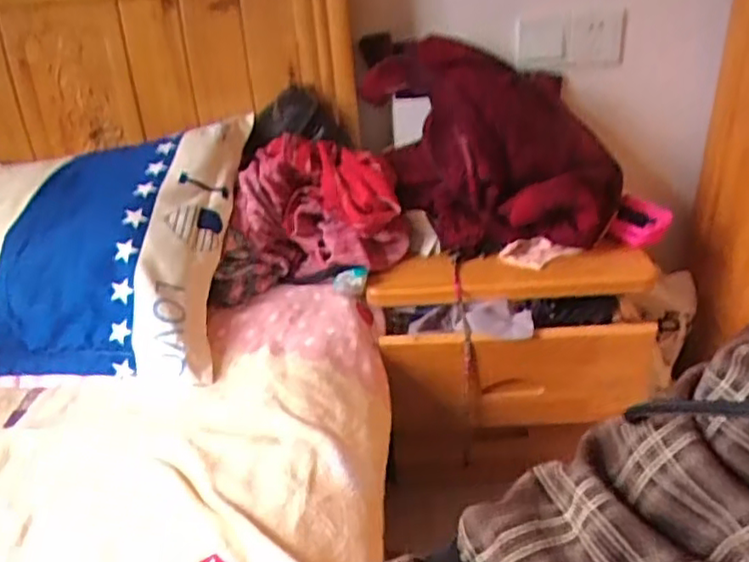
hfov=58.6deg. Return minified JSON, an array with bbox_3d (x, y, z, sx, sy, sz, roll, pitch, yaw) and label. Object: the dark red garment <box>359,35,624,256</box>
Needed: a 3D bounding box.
[{"bbox_3d":[0.195,-0.224,1.063,0.371,0.221,0.335,-3,32,3],"label":"dark red garment"}]

